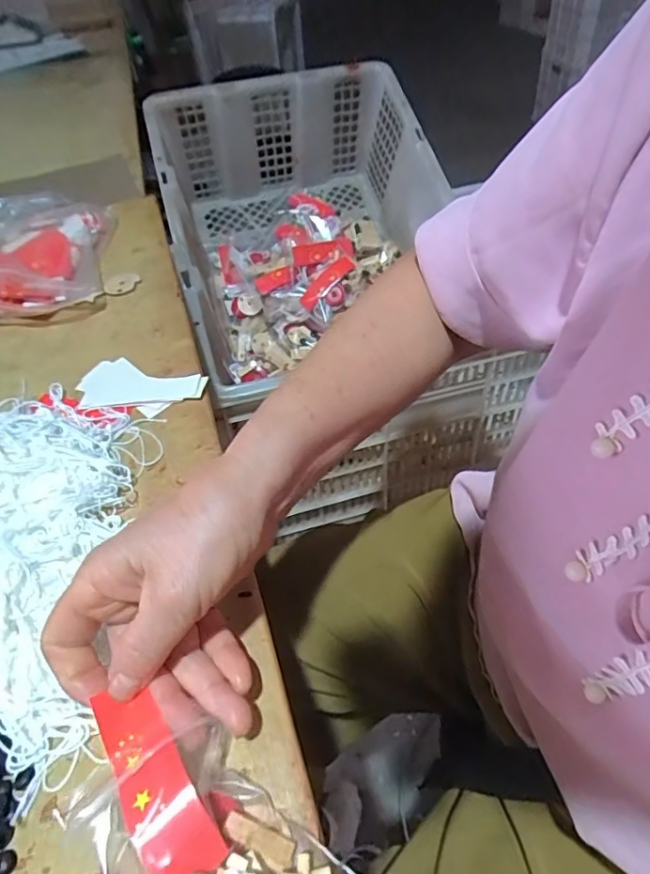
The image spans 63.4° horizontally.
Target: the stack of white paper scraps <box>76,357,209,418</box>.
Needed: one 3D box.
[{"bbox_3d":[-0.155,-0.041,0.438,0.110,0.005,0.058,12,50,16],"label":"stack of white paper scraps"}]

